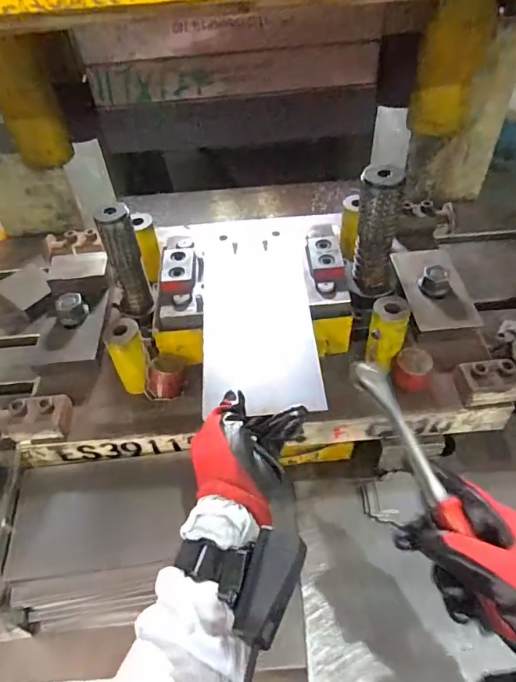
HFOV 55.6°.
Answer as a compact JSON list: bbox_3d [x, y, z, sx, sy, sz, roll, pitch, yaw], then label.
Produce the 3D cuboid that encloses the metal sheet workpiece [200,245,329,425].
[{"bbox_3d":[-0.001,-0.025,0.553,0.120,0.008,0.248,-6,48,2],"label":"metal sheet workpiece"}]

